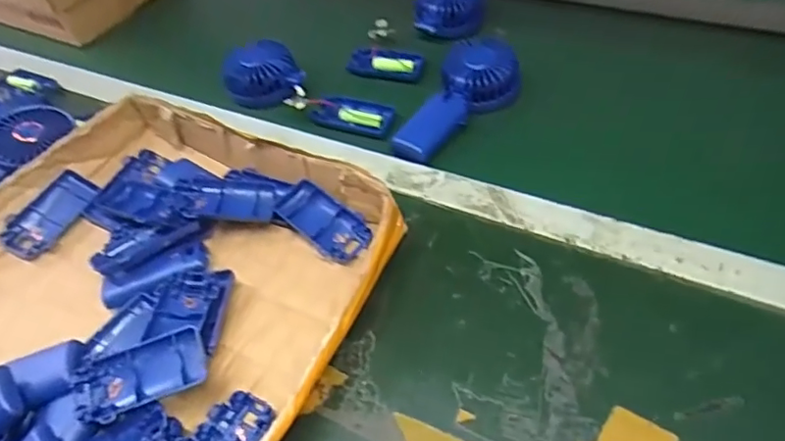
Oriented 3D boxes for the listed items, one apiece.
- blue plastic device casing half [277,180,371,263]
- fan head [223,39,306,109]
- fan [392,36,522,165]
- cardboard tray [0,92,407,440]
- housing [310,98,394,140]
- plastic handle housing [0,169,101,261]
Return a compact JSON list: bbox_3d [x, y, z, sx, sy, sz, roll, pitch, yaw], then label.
[{"bbox_3d":[-0.064,0.002,0.523,0.094,0.017,0.045,33,61,29],"label":"blue plastic device casing half"},{"bbox_3d":[-0.154,-0.176,0.671,0.085,0.050,0.070,-25,52,-13],"label":"fan head"},{"bbox_3d":[0.074,-0.130,0.615,0.086,0.033,0.178,32,72,26],"label":"fan"},{"bbox_3d":[-0.231,0.076,0.458,0.373,0.057,0.408,20,56,22],"label":"cardboard tray"},{"bbox_3d":[-0.043,-0.118,0.642,0.093,0.019,0.037,14,54,18],"label":"housing"},{"bbox_3d":[-0.339,-0.005,0.562,0.047,0.022,0.095,32,63,-1],"label":"plastic handle housing"}]

